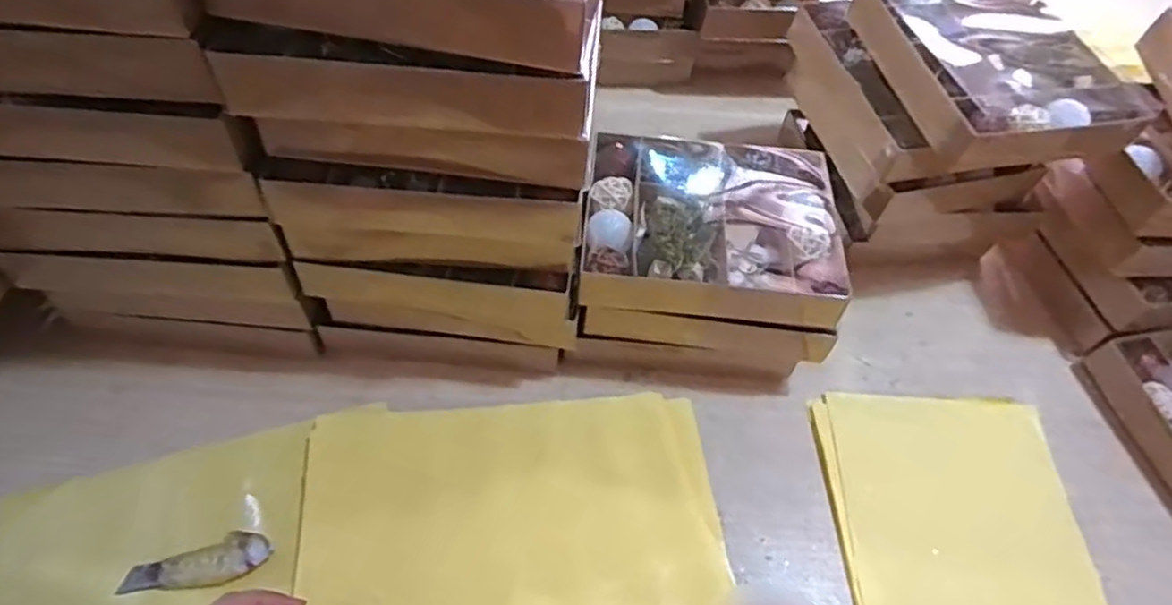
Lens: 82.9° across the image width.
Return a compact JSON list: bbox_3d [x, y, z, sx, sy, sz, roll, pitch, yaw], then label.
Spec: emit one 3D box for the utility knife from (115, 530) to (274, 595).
[{"bbox_3d":[-0.282,0.191,0.477,0.101,0.012,0.032,-15,57,-13],"label":"utility knife"}]

